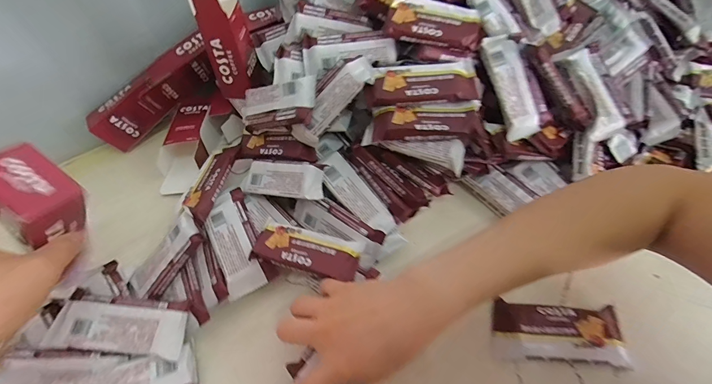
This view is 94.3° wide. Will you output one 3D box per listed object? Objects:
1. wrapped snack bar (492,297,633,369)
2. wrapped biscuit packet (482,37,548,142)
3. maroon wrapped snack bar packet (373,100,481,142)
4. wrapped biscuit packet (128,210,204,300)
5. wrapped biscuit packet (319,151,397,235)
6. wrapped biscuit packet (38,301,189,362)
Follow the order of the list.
[{"bbox_3d":[0.190,0.133,0.311,0.115,0.012,0.049,2,54,5],"label":"wrapped snack bar"},{"bbox_3d":[0.178,-0.120,0.372,0.041,0.024,0.116,-23,92,-12],"label":"wrapped biscuit packet"},{"bbox_3d":[0.075,-0.074,0.344,0.111,0.013,0.040,-2,54,3],"label":"maroon wrapped snack bar packet"},{"bbox_3d":[-0.201,0.070,0.347,0.099,0.012,0.048,-47,60,6],"label":"wrapped biscuit packet"},{"bbox_3d":[0.001,0.004,0.379,0.035,0.008,0.108,-39,82,-22],"label":"wrapped biscuit packet"},{"bbox_3d":[-0.224,0.127,0.310,0.119,0.008,0.042,7,67,-1],"label":"wrapped biscuit packet"}]

